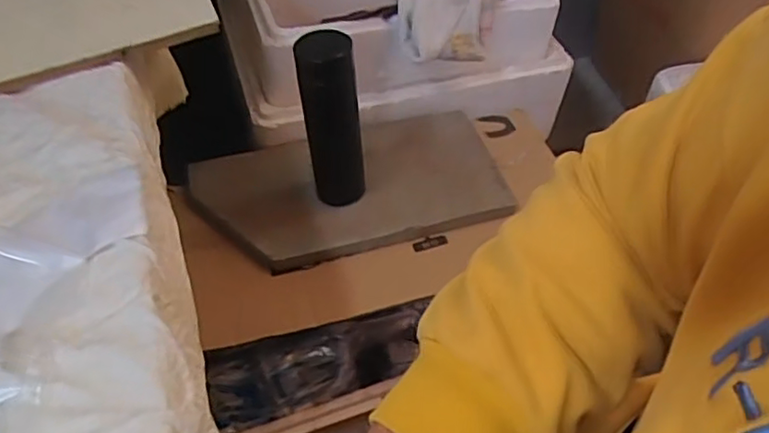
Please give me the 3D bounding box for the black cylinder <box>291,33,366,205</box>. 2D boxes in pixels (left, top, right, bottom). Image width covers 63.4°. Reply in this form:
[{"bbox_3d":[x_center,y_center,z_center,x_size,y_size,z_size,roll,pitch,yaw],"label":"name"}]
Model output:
[{"bbox_3d":[-0.059,-0.104,0.716,0.061,0.203,0.076,-9,53,-3],"label":"black cylinder"}]

